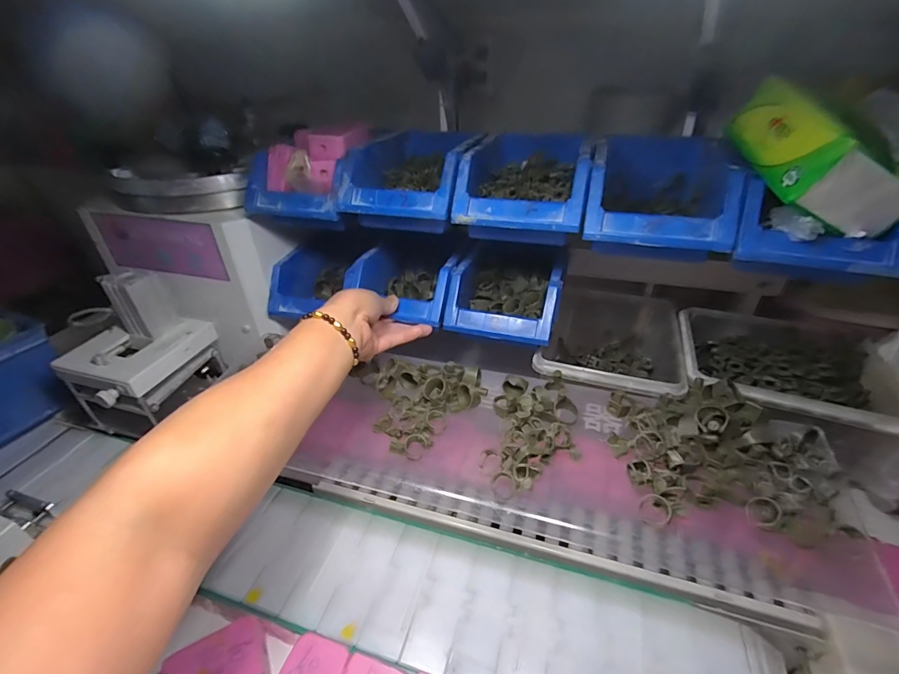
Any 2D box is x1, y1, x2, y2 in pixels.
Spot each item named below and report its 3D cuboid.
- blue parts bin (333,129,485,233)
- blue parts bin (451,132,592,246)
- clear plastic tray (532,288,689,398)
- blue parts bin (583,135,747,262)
[{"bbox_3d":[-0.036,-0.189,0.488,0.132,0.069,0.186,9,37,15],"label":"blue parts bin"},{"bbox_3d":[0.078,-0.151,0.439,0.122,0.082,0.153,8,36,13],"label":"blue parts bin"},{"bbox_3d":[0.198,0.026,0.535,0.161,0.100,0.215,11,39,18],"label":"clear plastic tray"},{"bbox_3d":[0.208,-0.148,0.426,0.124,0.075,0.188,10,37,15],"label":"blue parts bin"}]

